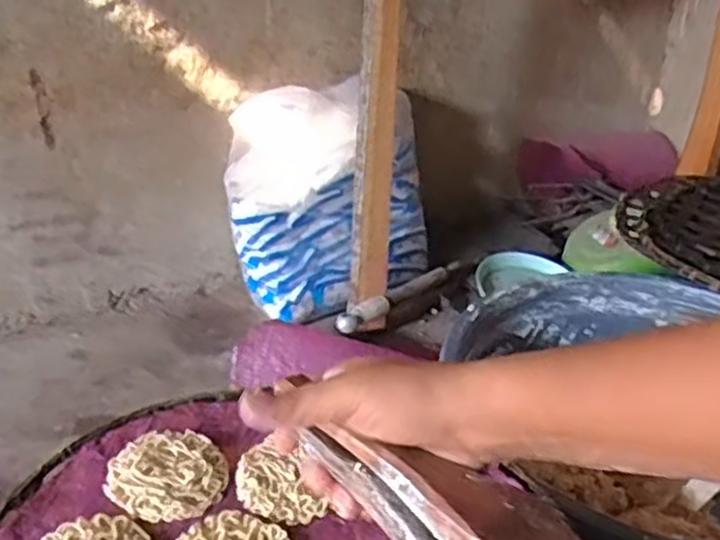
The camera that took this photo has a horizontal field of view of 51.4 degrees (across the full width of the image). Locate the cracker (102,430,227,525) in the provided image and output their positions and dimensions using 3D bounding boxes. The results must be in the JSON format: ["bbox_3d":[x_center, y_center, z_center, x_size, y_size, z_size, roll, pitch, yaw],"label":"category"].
[{"bbox_3d":[-0.133,0.141,0.519,0.076,0.016,0.073,1,28,-1],"label":"cracker"}]

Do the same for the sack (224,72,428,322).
[{"bbox_3d":[-0.044,-0.115,1.081,0.286,0.290,0.155,-14,32,-26],"label":"sack"}]

